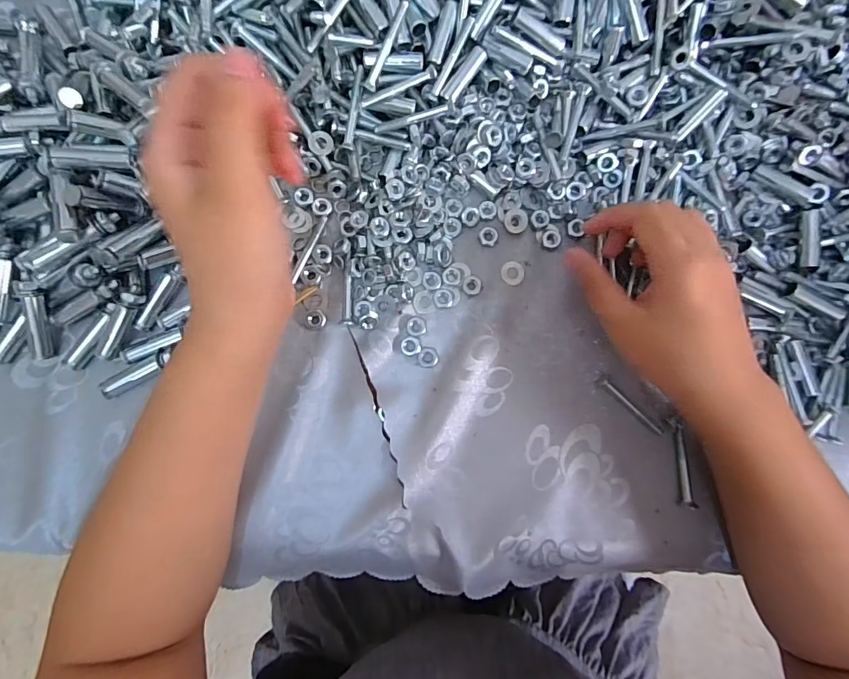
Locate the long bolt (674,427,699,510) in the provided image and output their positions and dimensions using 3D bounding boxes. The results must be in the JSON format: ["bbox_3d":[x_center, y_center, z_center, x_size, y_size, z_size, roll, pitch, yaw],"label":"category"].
[{"bbox_3d":[0.176,0.087,0.300,0.010,0.005,0.053,-3,85,-3],"label":"long bolt"}]

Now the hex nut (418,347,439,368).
[{"bbox_3d":[0.003,0.012,0.300,0.014,0.004,0.013,-2,84,-1],"label":"hex nut"}]

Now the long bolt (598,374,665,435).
[{"bbox_3d":[0.141,0.045,0.301,0.056,0.007,0.007,41,85,3],"label":"long bolt"}]

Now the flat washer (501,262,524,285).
[{"bbox_3d":[0.062,-0.046,0.309,0.016,0.004,0.016,0,84,-1],"label":"flat washer"}]

